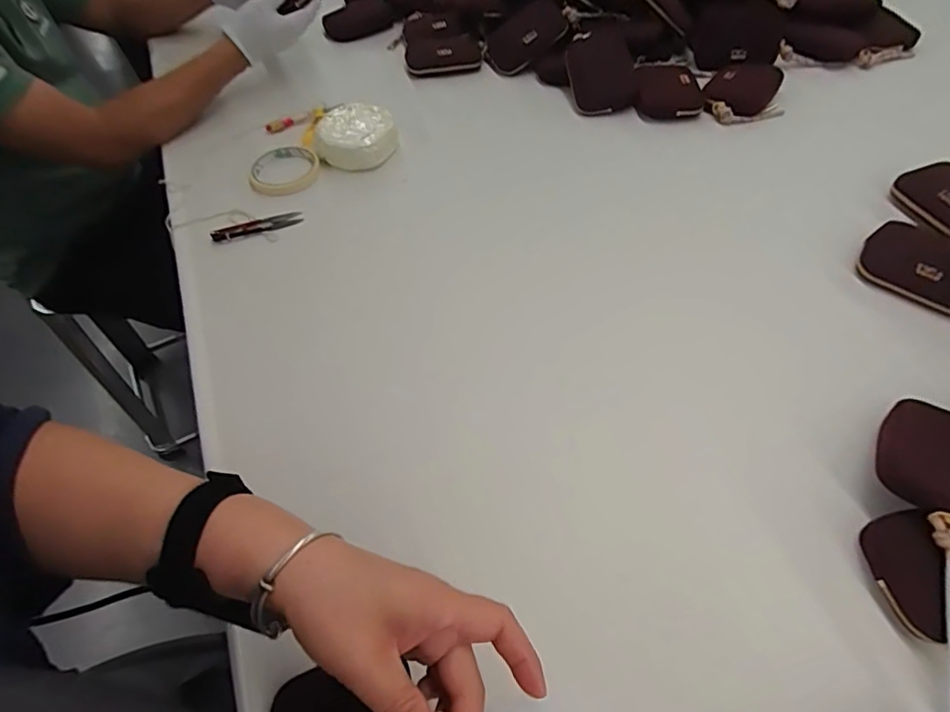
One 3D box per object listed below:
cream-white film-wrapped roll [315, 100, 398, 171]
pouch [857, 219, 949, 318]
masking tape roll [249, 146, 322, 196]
[{"bbox_3d":[-0.156,-0.290,0.701,0.107,0.035,0.095,-5,55,0],"label":"cream-white film-wrapped roll"},{"bbox_3d":[0.445,-0.089,0.522,0.110,0.019,0.071,35,96,29],"label":"pouch"},{"bbox_3d":[-0.248,-0.244,0.696,0.090,0.016,0.090,-2,55,2],"label":"masking tape roll"}]

